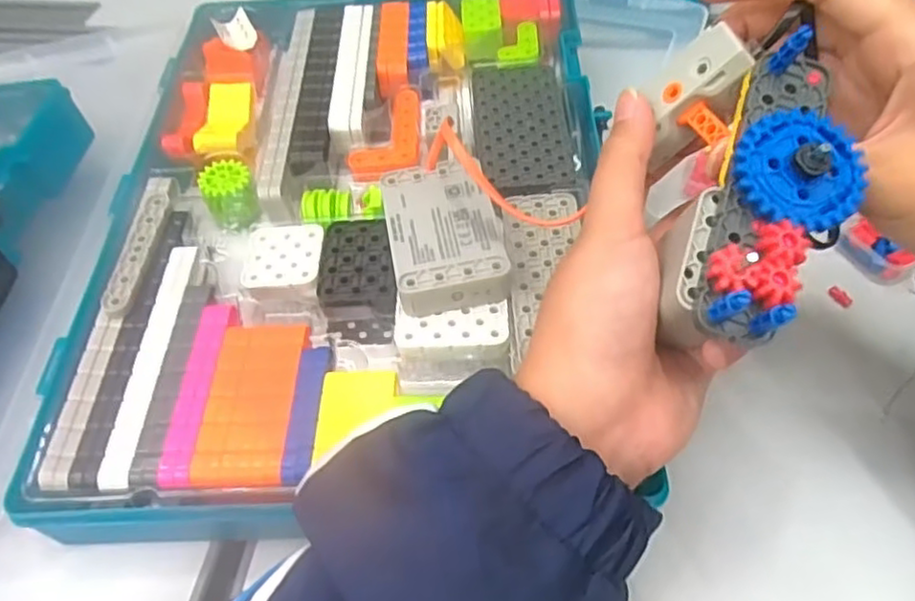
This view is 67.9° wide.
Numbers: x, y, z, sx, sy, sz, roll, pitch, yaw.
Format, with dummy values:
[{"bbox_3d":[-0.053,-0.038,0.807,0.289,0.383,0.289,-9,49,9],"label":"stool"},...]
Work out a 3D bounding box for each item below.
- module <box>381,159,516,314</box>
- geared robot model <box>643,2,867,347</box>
[{"bbox_3d":[-0.006,-0.030,0.319,0.049,0.021,0.074,-11,51,-4],"label":"module"},{"bbox_3d":[0.098,-0.044,0.227,0.054,0.051,0.119,5,64,8],"label":"geared robot model"}]

